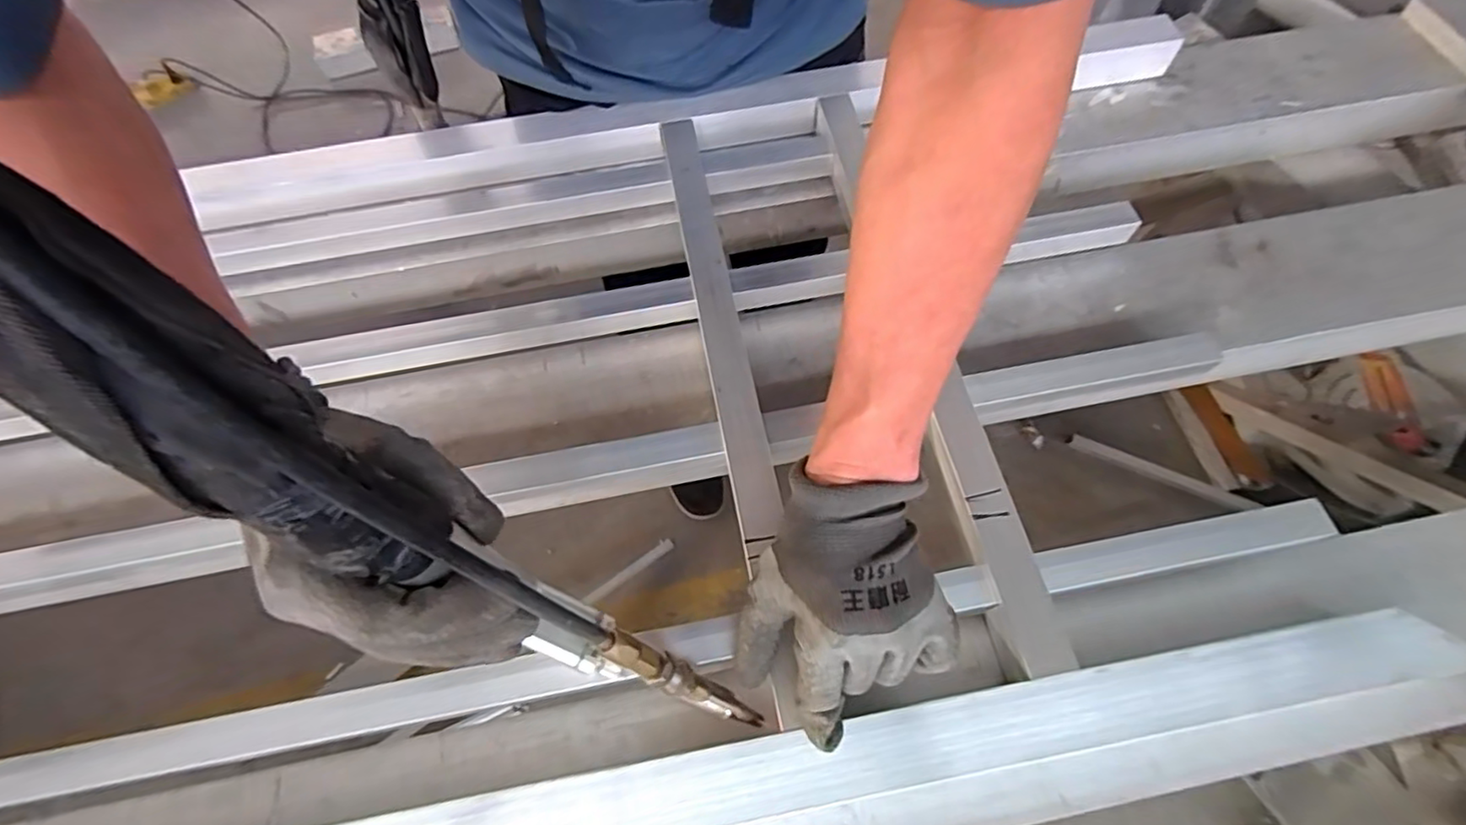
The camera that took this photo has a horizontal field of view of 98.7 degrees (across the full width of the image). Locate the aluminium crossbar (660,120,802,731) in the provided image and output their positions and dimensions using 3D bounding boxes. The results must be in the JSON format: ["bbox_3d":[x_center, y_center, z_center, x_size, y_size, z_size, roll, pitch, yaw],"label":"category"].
[{"bbox_3d":[-0.005,-0.035,0.492,0.032,0.045,0.499,-10,64,-2],"label":"aluminium crossbar"}]

